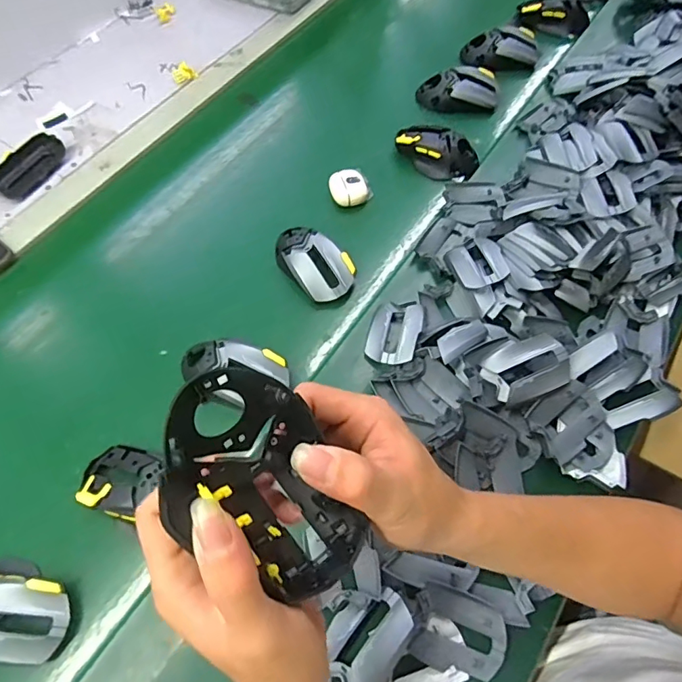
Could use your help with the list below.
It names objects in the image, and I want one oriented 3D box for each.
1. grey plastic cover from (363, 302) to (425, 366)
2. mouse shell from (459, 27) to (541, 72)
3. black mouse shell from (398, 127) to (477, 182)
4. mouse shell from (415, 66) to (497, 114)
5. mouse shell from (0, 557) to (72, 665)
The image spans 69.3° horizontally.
[{"bbox_3d":[0.057,-0.011,0.527,0.055,0.014,0.079,13,62,9],"label":"grey plastic cover"},{"bbox_3d":[0.249,-0.457,0.769,0.116,0.037,0.061,1,61,2],"label":"mouse shell"},{"bbox_3d":[0.130,-0.260,0.666,0.110,0.034,0.061,40,70,21],"label":"black mouse shell"},{"bbox_3d":[0.170,-0.366,0.723,0.112,0.039,0.061,-2,61,1],"label":"mouse shell"},{"bbox_3d":[-0.283,0.227,0.419,0.107,0.039,0.068,11,62,8],"label":"mouse shell"}]

